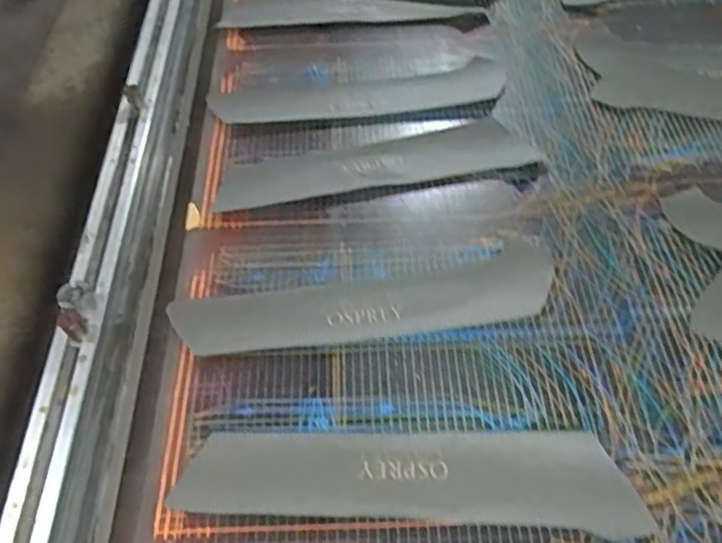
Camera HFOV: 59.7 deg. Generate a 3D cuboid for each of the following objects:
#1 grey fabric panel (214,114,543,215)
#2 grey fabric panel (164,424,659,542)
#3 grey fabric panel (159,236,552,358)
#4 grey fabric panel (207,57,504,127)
[{"bbox_3d":[0.023,-0.156,0.906,0.452,0.012,0.105,-11,53,-11],"label":"grey fabric panel"},{"bbox_3d":[0.045,0.199,0.632,0.442,0.033,0.110,3,52,1],"label":"grey fabric panel"},{"bbox_3d":[0.013,0.038,0.751,0.454,0.012,0.105,-7,52,-8],"label":"grey fabric panel"},{"bbox_3d":[0.005,-0.280,1.000,0.470,0.013,0.116,-9,52,-9],"label":"grey fabric panel"}]

